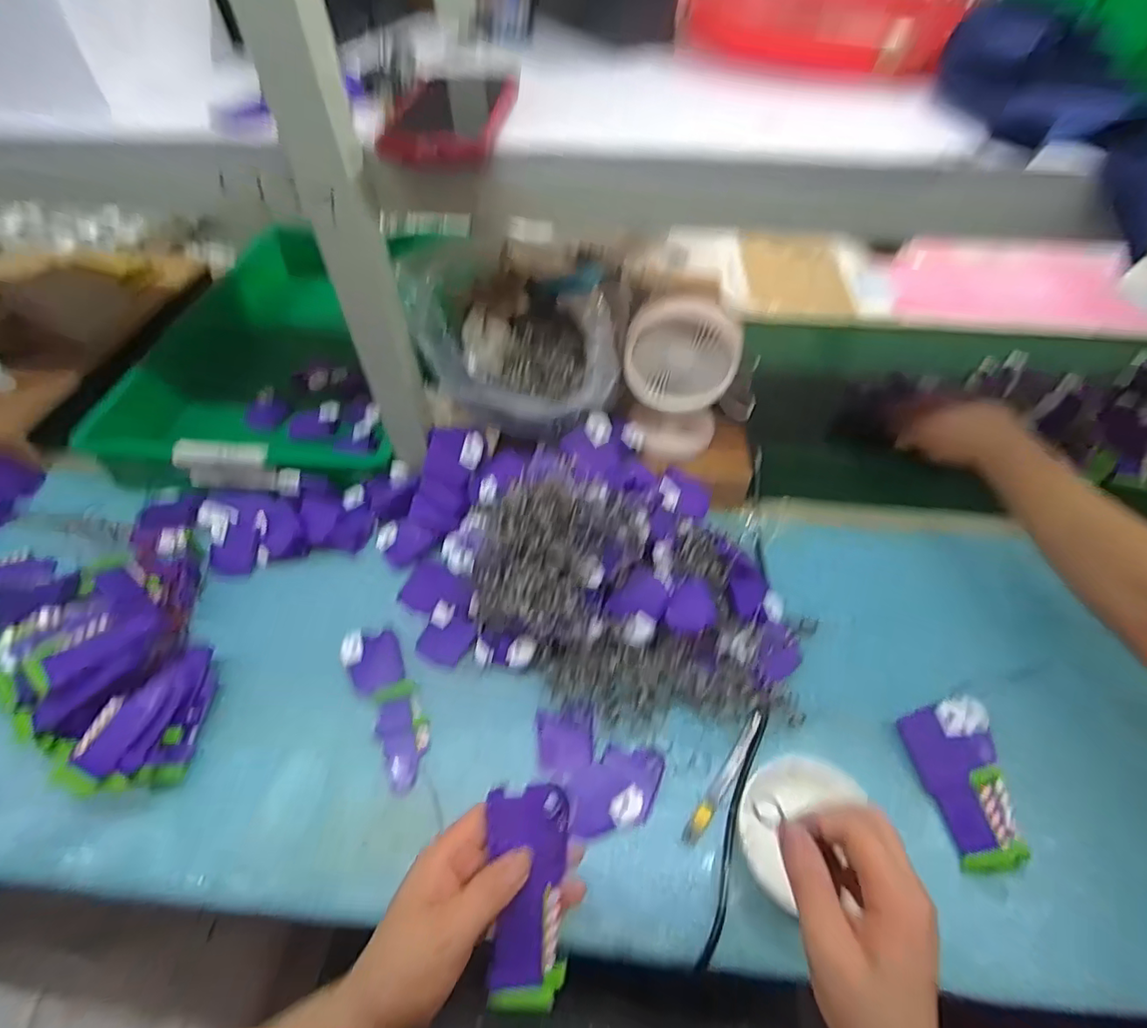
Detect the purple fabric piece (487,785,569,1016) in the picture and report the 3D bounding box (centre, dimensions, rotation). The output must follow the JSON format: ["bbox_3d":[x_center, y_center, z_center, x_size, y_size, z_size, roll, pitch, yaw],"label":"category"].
[{"bbox_3d":[-0.028,0.230,0.338,0.046,0.010,0.117,1,77,2],"label":"purple fabric piece"}]

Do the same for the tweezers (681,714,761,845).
[{"bbox_3d":[0.129,0.220,0.471,0.013,0.010,0.123,31,58,24],"label":"tweezers"}]

